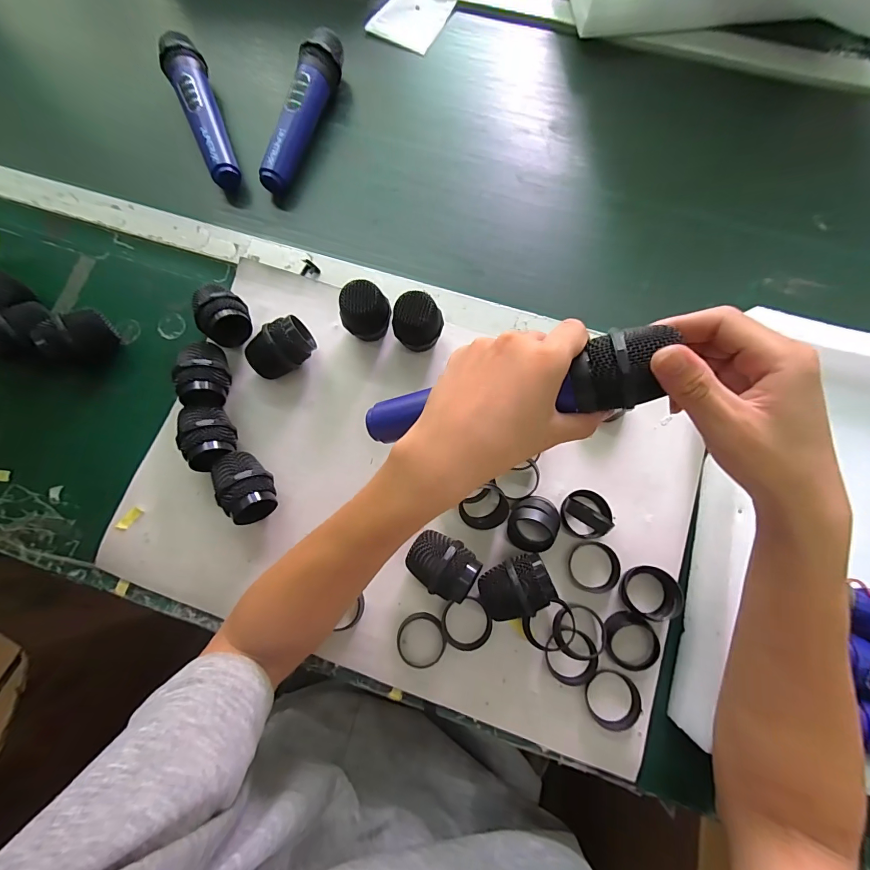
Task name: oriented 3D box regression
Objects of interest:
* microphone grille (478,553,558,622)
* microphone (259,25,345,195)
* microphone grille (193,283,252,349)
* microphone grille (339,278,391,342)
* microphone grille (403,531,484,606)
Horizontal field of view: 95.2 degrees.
[{"bbox_3d":[0.068,0.130,0.341,0.057,0.048,0.044,-25,78,-5],"label":"microphone grille"},{"bbox_3d":[-0.153,-0.373,0.467,0.037,0.056,0.197,15,78,4],"label":"microphone"},{"bbox_3d":[-0.210,-0.117,0.395,0.056,0.047,0.047,44,81,9],"label":"microphone grille"},{"bbox_3d":[-0.066,-0.116,0.387,0.042,0.059,0.039,0,77,1],"label":"microphone grille"},{"bbox_3d":[0.008,0.113,0.347,0.055,0.050,0.045,30,79,7],"label":"microphone grille"}]

